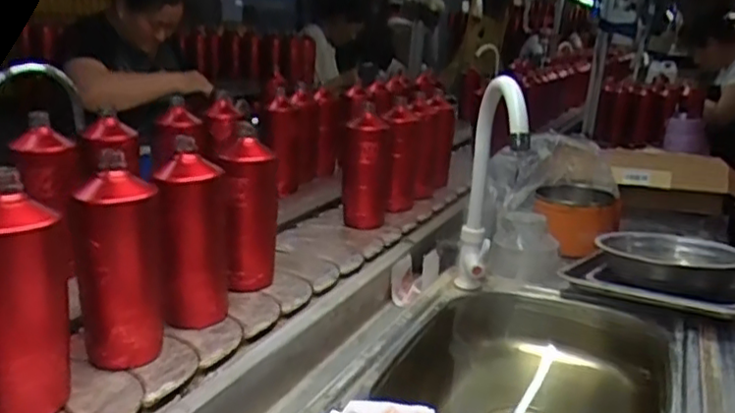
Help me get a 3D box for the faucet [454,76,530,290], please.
[{"bbox_3d":[0.157,-0.025,0.837,0.061,0.271,0.204,6,14,5],"label":"faucet"}]

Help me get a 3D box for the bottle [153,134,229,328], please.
[{"bbox_3d":[-0.194,0.033,0.729,0.067,0.191,0.069,-1,17,-8],"label":"bottle"}]

